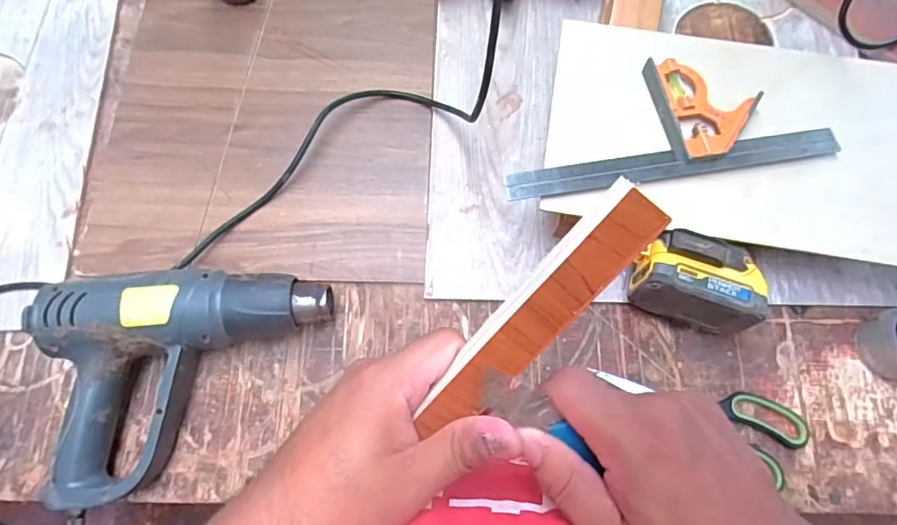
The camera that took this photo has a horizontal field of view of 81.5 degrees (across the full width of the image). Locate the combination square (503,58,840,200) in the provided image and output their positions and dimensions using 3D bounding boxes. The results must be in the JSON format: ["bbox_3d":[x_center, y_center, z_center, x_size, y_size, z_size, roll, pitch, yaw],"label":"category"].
[{"bbox_3d":[0.191,-0.129,0.478,0.294,0.026,0.117,-10,72,-1],"label":"combination square"}]

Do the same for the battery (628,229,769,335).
[{"bbox_3d":[0.216,0.017,0.455,0.101,0.054,0.065,12,73,6],"label":"battery"}]

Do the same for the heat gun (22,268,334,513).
[{"bbox_3d":[-0.233,0.101,0.476,0.258,0.075,0.188,-11,74,-2],"label":"heat gun"}]

